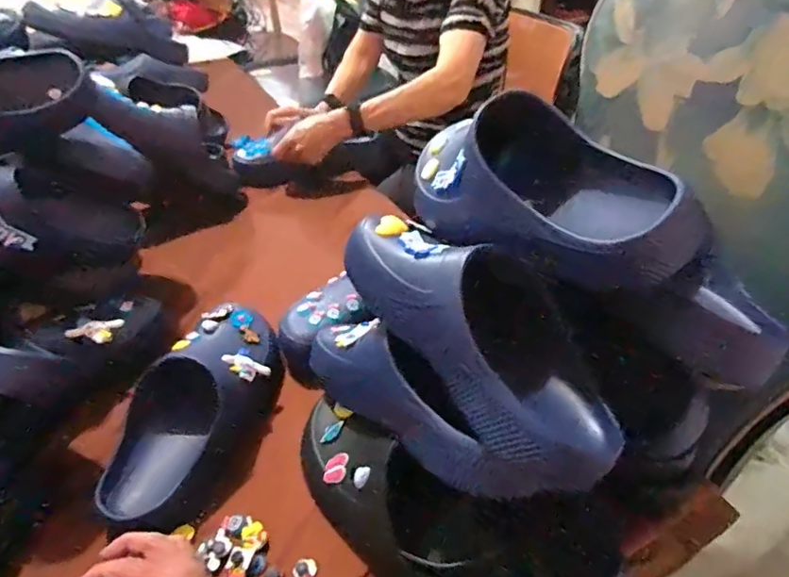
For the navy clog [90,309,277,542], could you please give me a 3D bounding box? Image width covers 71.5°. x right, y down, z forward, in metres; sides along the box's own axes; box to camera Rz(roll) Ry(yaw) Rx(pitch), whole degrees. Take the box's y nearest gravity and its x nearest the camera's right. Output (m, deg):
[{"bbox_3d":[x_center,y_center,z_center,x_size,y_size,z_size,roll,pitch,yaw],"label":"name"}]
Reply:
[{"bbox_3d":[-0.212,0.124,0.595,0.121,0.075,0.273,9,42,13],"label":"navy clog"}]

